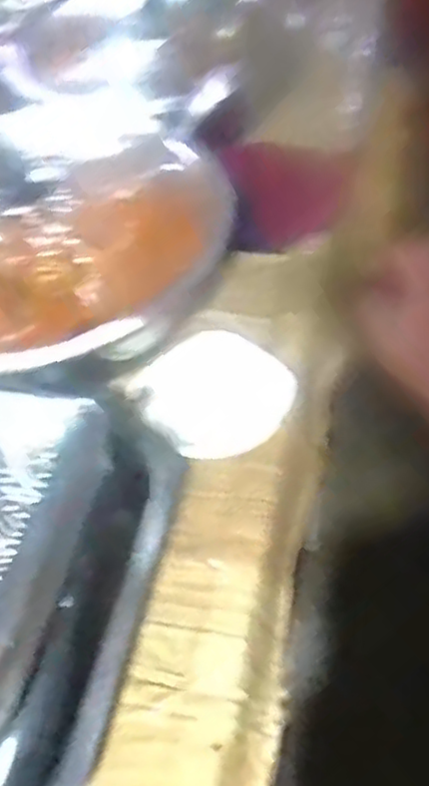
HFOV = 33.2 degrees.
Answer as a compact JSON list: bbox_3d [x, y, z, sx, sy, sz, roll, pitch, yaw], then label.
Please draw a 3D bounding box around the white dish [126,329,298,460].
[{"bbox_3d":[0.002,0.000,0.555,0.103,0.009,0.103,-1,65,1],"label":"white dish"}]

